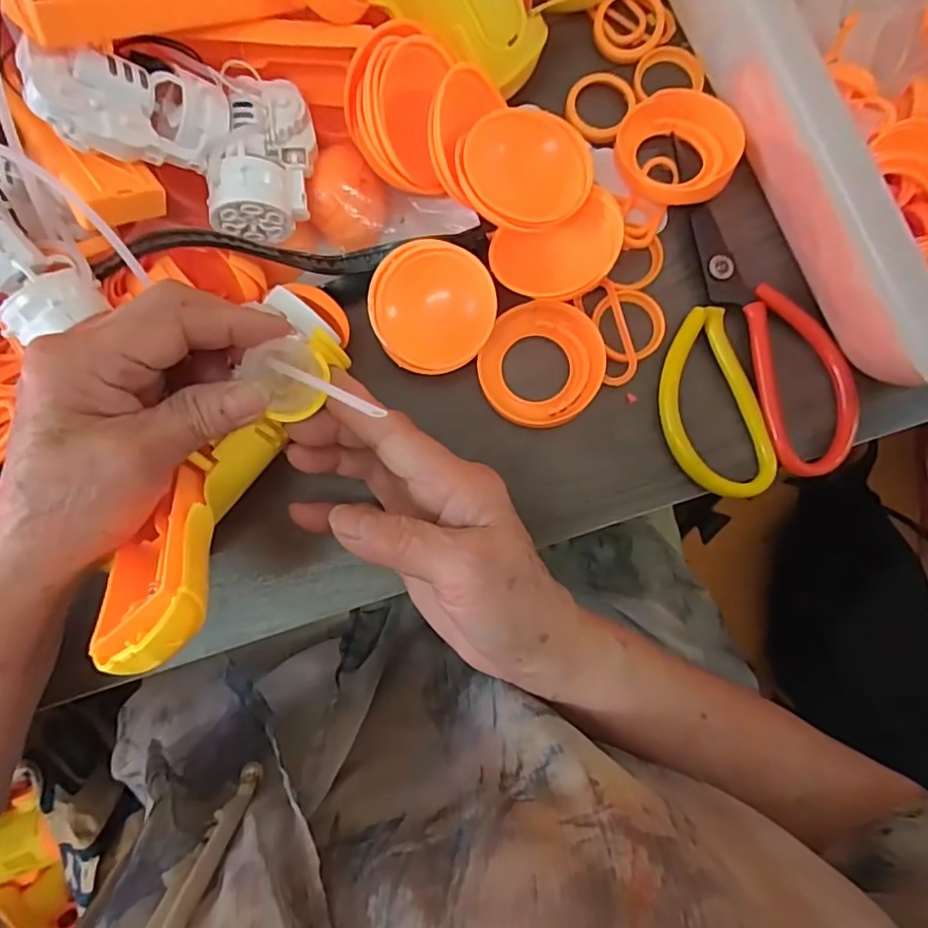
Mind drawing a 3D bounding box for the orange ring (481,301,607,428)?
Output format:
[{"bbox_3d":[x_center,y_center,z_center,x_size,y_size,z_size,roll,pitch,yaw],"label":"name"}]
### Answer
[{"bbox_3d":[0.037,-0.047,0.275,0.058,0.015,0.056,0,84,0],"label":"orange ring"}]

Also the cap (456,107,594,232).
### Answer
[{"bbox_3d":[0.027,-0.131,0.257,0.060,0.005,0.050,-4,87,-11],"label":"cap"}]

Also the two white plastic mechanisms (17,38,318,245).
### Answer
[{"bbox_3d":[-0.119,-0.138,0.242,0.102,0.039,0.062,12,77,-37],"label":"two white plastic mechanisms"}]

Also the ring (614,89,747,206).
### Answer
[{"bbox_3d":[0.104,-0.153,0.283,0.053,0.020,0.057,0,84,0],"label":"ring"}]

